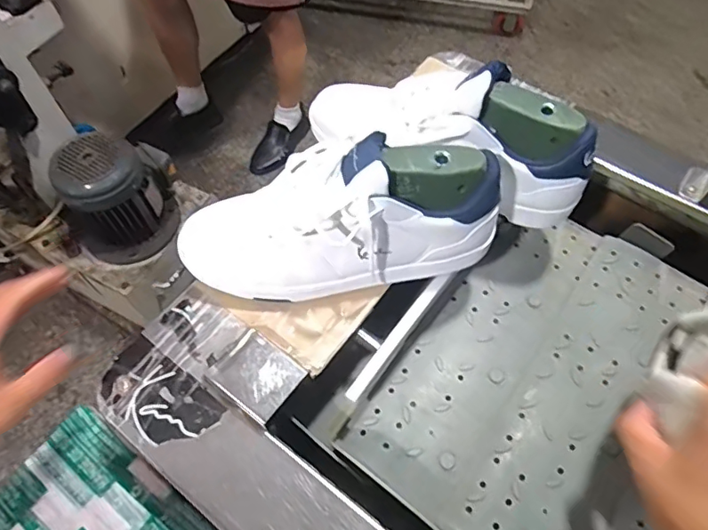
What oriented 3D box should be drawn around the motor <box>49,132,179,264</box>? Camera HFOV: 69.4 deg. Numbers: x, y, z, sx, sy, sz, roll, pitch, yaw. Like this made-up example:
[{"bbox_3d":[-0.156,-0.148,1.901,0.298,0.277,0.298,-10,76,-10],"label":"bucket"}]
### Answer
[{"bbox_3d":[-0.517,-0.152,1.135,0.249,0.249,0.190,-37,65,-18],"label":"motor"}]

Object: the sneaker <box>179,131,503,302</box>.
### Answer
[{"bbox_3d":[-0.019,-0.046,0.466,0.289,0.120,0.110,-12,60,-5],"label":"sneaker"}]

